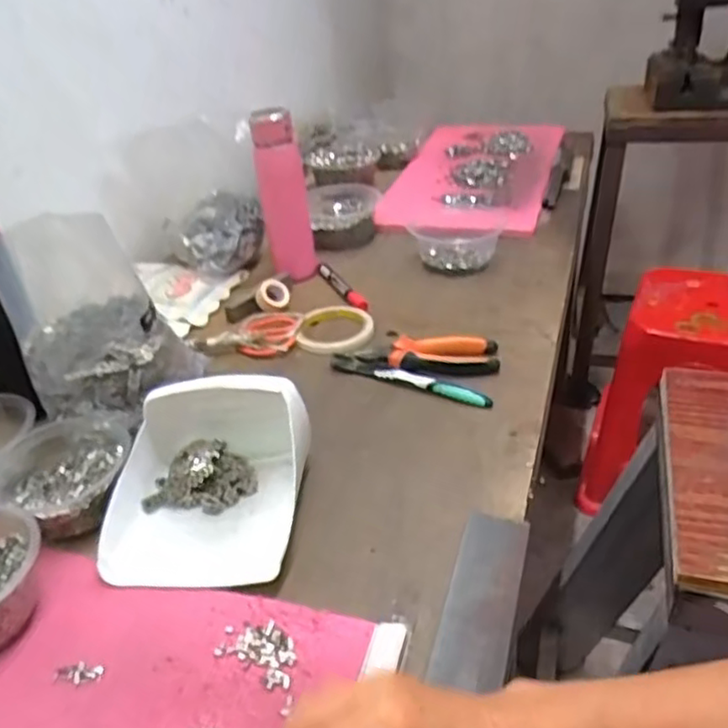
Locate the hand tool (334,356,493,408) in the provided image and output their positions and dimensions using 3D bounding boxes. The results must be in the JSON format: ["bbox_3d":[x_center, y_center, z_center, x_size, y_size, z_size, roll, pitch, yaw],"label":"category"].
[{"bbox_3d":[0.047,0.014,0.705,0.180,0.011,0.021,15,38,29],"label":"hand tool"}]

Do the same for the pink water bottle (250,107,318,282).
[{"bbox_3d":[-0.105,-0.223,0.902,0.062,0.210,0.052,-11,33,-8],"label":"pink water bottle"}]

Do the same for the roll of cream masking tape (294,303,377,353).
[{"bbox_3d":[-0.035,-0.040,0.817,0.086,0.018,0.097,7,35,19],"label":"roll of cream masking tape"}]

